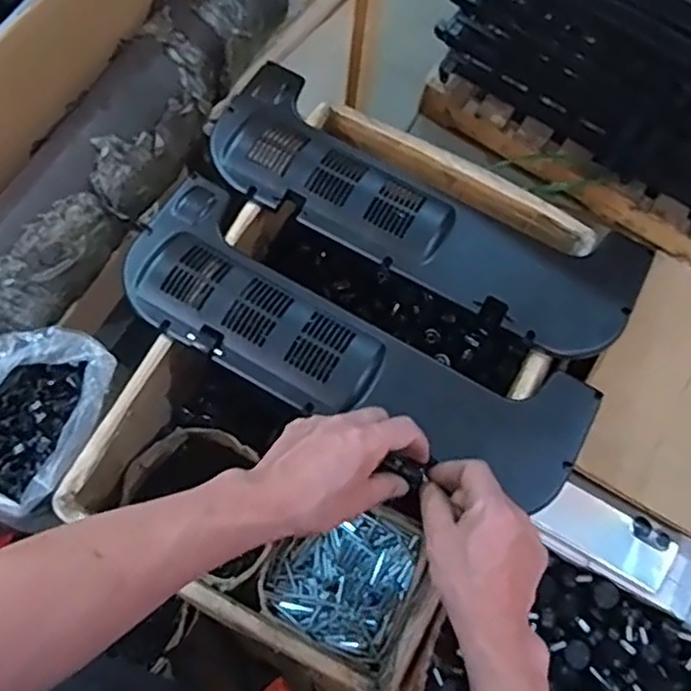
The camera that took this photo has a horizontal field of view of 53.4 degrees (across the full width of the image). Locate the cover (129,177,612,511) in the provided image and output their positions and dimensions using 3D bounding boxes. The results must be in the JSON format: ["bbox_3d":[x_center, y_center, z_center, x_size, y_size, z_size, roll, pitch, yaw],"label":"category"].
[{"bbox_3d":[0.005,0.004,0.691,0.471,0.062,0.166,27,71,2],"label":"cover"}]

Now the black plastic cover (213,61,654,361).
[{"bbox_3d":[0.081,-0.140,0.730,0.471,0.036,0.162,25,71,6],"label":"black plastic cover"}]

